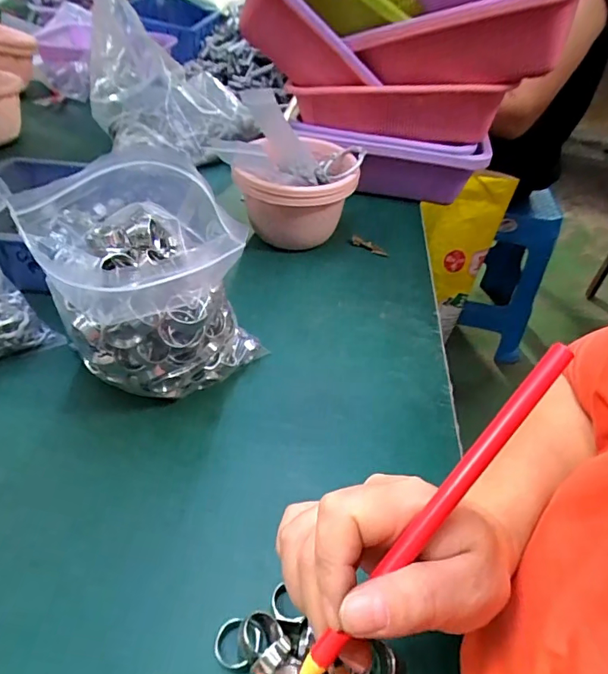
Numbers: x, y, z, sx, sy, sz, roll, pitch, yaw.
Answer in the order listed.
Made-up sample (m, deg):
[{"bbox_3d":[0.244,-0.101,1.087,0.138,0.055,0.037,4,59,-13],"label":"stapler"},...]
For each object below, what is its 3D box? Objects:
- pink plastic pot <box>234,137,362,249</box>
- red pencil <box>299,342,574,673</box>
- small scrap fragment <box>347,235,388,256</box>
[{"bbox_3d":[-0.011,-0.164,0.557,0.128,0.101,0.124,3,43,-2],"label":"pink plastic pot"},{"bbox_3d":[0.051,0.067,0.181,0.008,0.004,0.166,37,85,30],"label":"red pencil"},{"bbox_3d":[0.077,-0.114,0.579,0.055,0.013,0.014,26,47,21],"label":"small scrap fragment"}]

